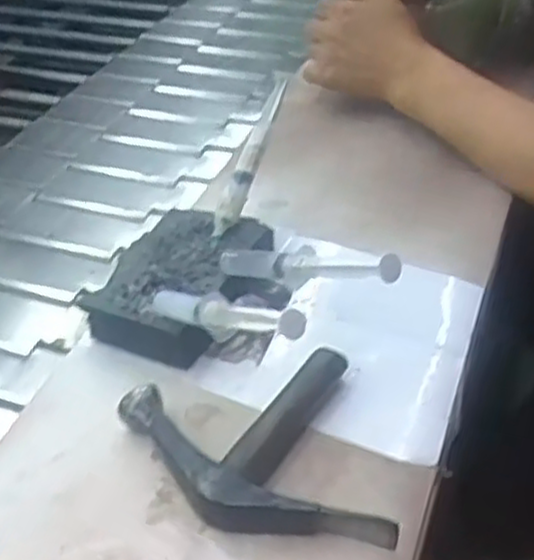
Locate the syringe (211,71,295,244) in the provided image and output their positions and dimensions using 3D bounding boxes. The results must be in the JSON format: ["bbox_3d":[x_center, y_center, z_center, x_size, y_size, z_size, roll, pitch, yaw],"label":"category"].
[{"bbox_3d":[-0.011,-0.092,0.576,0.018,0.016,0.140,15,74,22],"label":"syringe"}]

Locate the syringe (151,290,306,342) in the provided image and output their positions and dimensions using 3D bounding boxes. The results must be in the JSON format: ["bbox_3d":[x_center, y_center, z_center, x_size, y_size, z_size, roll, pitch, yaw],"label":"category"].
[{"bbox_3d":[-0.030,0.020,0.438,0.015,0.022,0.157,-28,17,-28],"label":"syringe"}]

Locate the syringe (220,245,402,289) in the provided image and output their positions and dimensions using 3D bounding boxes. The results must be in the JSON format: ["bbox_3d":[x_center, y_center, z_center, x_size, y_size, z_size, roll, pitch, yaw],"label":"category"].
[{"bbox_3d":[0.019,-0.008,0.461,0.015,0.020,0.153,-31,19,-30],"label":"syringe"}]

